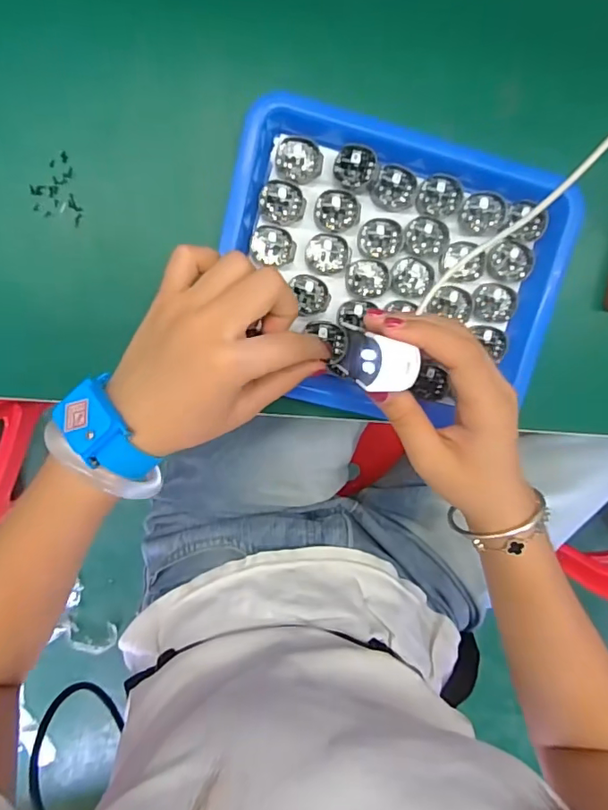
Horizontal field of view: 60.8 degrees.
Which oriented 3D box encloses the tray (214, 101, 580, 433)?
[{"bbox_3d":[0.058,-0.084,0.327,0.214,0.043,0.179,11,99,-2],"label":"tray"}]

